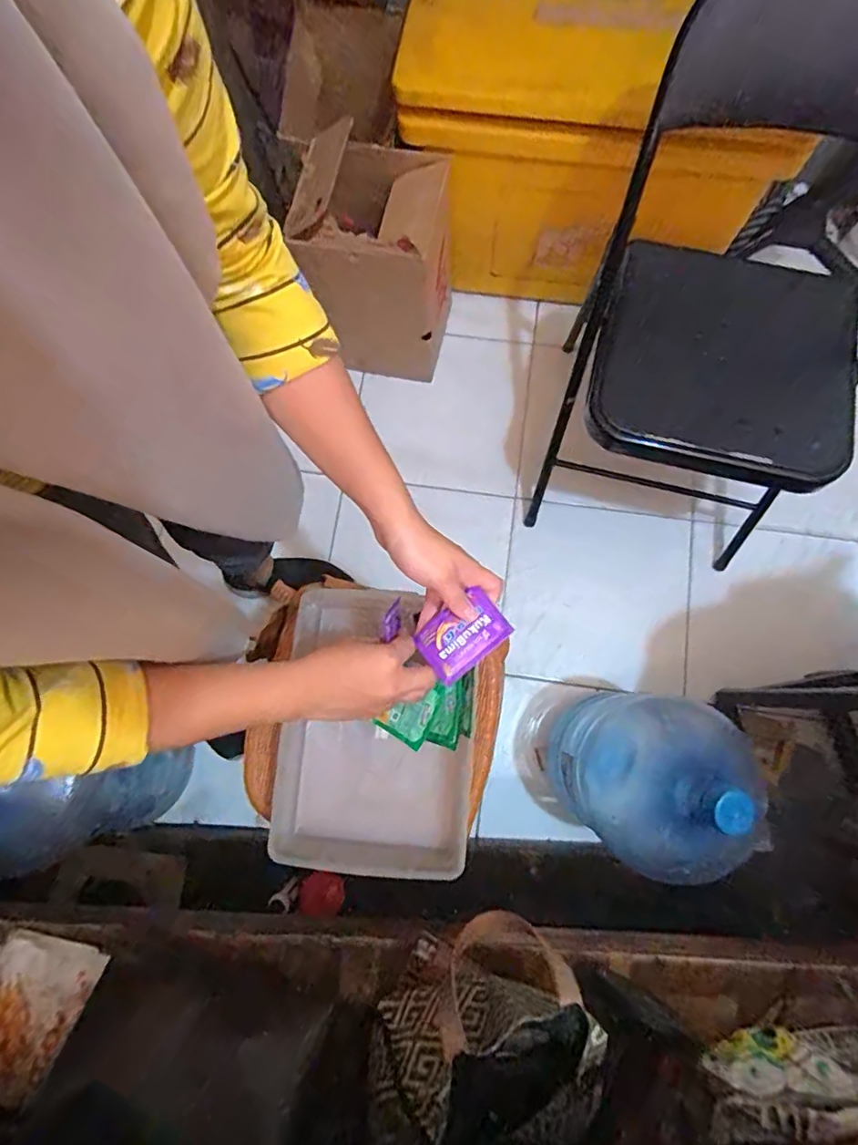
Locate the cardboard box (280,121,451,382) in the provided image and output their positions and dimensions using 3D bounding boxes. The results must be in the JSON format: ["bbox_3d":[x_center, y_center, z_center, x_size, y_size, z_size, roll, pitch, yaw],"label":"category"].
[{"bbox_3d":[-0.099,-0.622,1.141,0.264,0.383,0.258,9,78,3],"label":"cardboard box"}]

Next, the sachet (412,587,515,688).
[{"bbox_3d":[0.028,0.055,0.481,0.077,0.005,0.054,-43,75,10],"label":"sachet"}]

